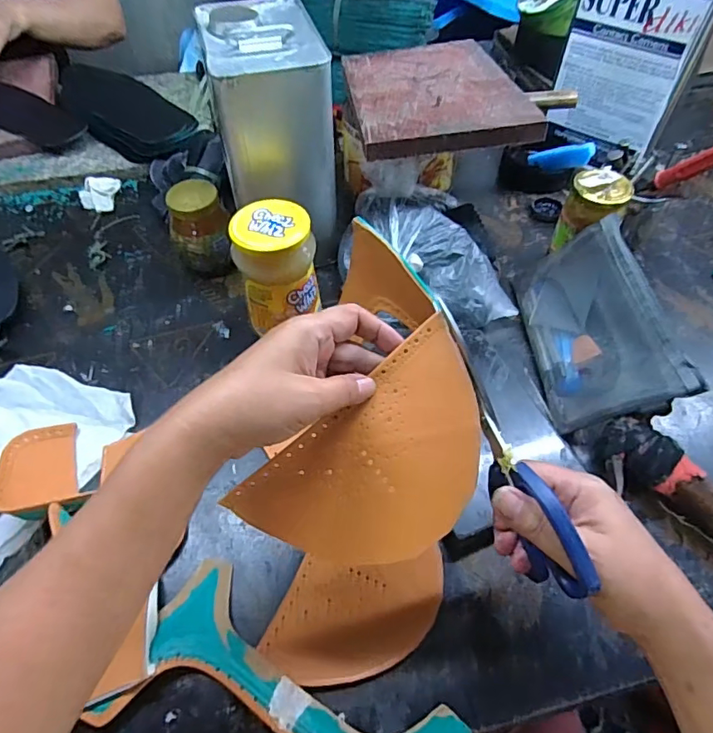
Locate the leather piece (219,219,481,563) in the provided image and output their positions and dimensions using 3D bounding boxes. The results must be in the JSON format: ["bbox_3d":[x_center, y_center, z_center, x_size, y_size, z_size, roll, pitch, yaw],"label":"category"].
[{"bbox_3d":[0.021,0.010,0.361,0.138,0.100,0.228,15,55,8],"label":"leather piece"}]

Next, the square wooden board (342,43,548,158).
[{"bbox_3d":[0.086,-0.323,0.594,0.183,0.016,0.284,-7,46,-1],"label":"square wooden board"}]

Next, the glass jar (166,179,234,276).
[{"bbox_3d":[-0.179,-0.151,0.583,0.061,0.092,0.065,-1,54,1],"label":"glass jar"}]

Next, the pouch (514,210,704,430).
[{"bbox_3d":[0.230,-0.042,0.498,0.120,0.031,0.197,-24,52,27],"label":"pouch"}]

